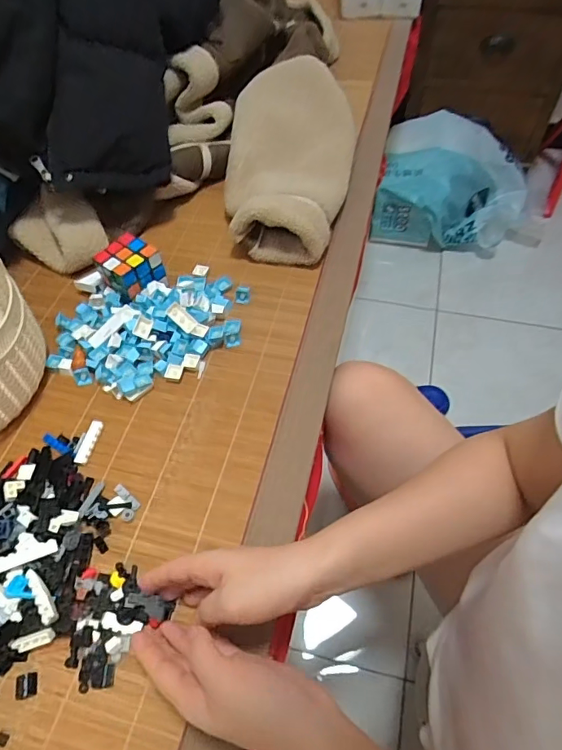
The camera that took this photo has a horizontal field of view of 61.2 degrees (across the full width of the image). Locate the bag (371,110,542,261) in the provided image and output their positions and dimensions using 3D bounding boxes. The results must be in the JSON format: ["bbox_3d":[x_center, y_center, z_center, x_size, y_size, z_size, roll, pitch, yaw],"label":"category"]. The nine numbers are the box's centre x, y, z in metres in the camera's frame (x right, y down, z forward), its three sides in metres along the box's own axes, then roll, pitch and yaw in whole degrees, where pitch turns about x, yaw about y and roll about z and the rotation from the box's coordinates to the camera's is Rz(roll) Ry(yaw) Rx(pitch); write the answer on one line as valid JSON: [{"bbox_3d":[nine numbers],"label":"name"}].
[{"bbox_3d":[0.468,-0.504,1.258,0.436,0.206,0.283,5,56,6],"label":"bag"}]

